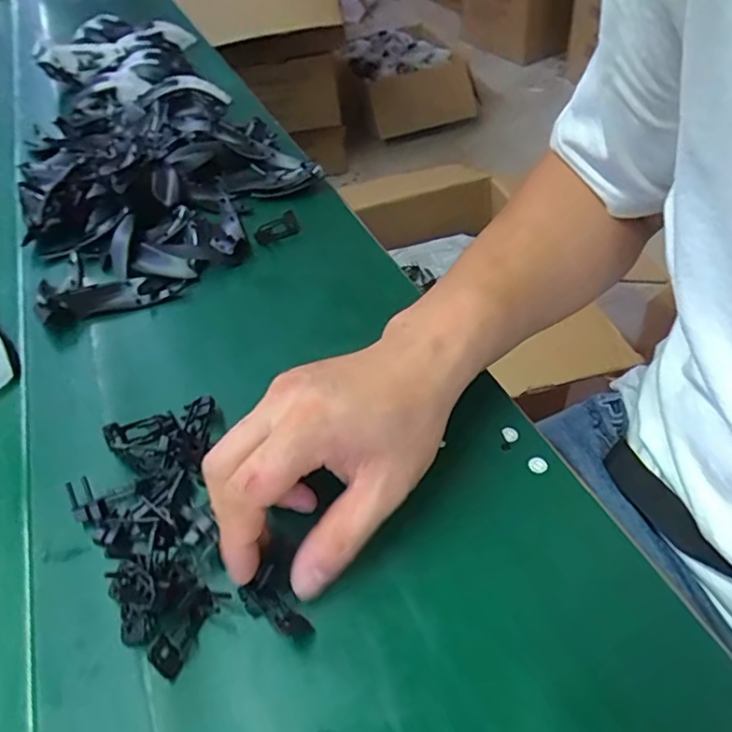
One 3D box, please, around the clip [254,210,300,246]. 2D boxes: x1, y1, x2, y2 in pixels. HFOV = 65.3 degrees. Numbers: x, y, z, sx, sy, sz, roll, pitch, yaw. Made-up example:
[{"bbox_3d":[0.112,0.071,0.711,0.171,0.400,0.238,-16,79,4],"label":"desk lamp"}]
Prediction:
[{"bbox_3d":[-0.081,-0.124,0.521,0.018,0.012,0.047,34,56,30],"label":"clip"}]

